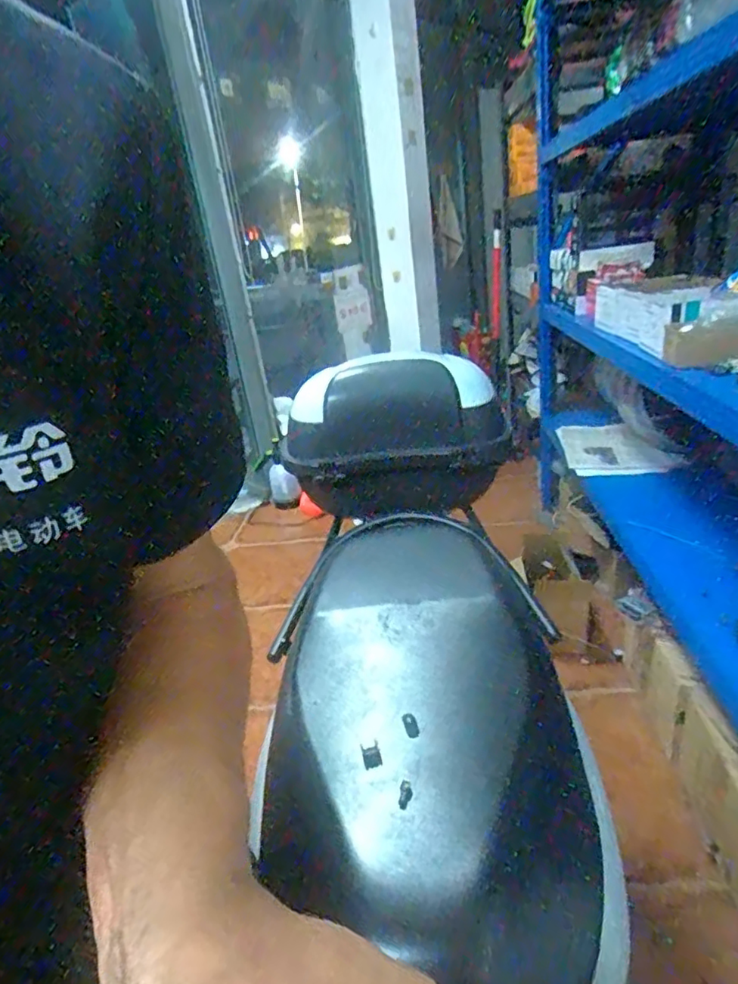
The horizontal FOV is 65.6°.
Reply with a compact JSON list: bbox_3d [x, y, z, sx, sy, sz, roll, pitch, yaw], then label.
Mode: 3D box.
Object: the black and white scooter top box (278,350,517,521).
[{"bbox_3d":[0.042,-0.099,0.922,0.339,0.225,0.172,-1,25,16],"label":"black and white scooter top box"}]

